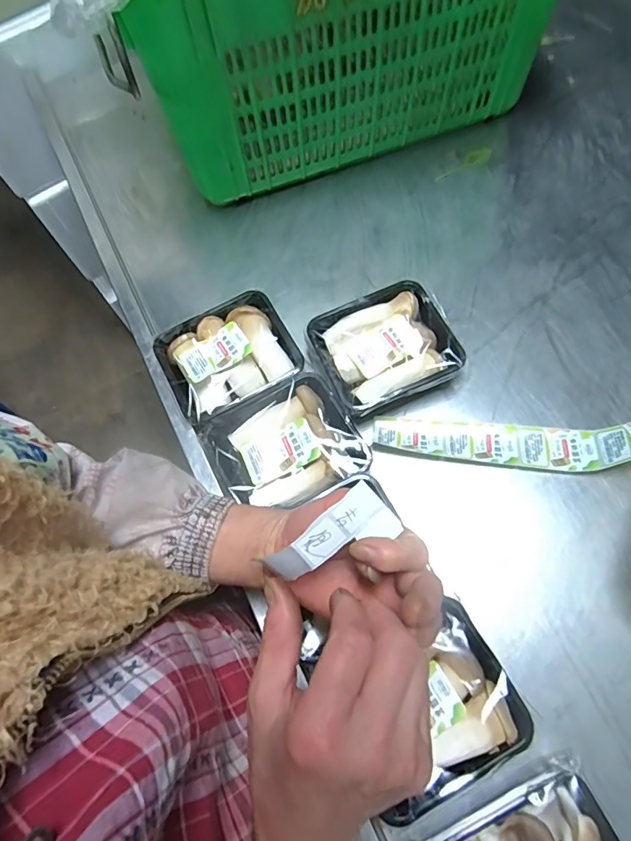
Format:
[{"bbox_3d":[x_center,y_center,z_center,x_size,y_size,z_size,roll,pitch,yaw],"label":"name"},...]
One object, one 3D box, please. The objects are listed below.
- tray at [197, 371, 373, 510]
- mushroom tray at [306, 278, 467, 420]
[{"bbox_3d":[-0.035,0.032,0.536,0.152,0.042,0.136,-27,68,-10],"label":"tray"},{"bbox_3d":[0.084,-0.088,0.592,0.161,0.047,0.152,-22,67,-8],"label":"mushroom tray"}]

